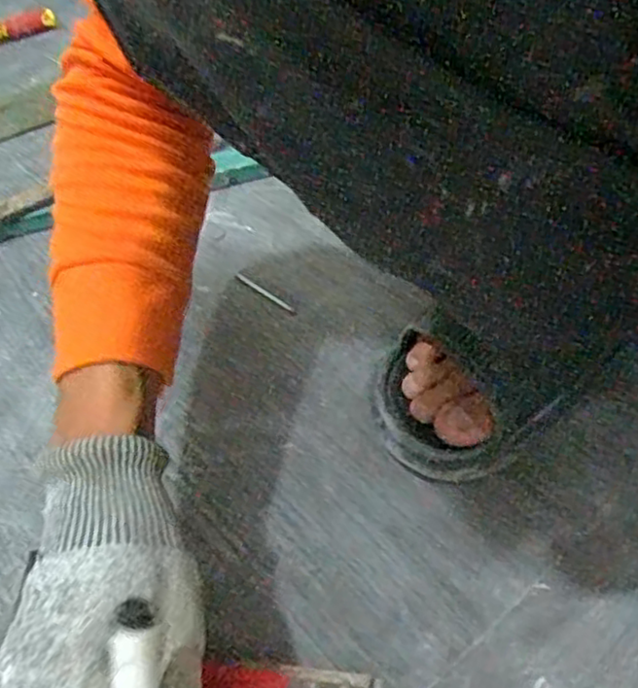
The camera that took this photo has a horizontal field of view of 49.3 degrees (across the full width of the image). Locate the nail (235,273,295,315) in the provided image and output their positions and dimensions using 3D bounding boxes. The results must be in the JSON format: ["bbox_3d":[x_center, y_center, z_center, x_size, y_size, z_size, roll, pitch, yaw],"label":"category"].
[{"bbox_3d":[-0.046,-0.044,0.591,0.077,0.004,0.007,33,56,32],"label":"nail"}]

